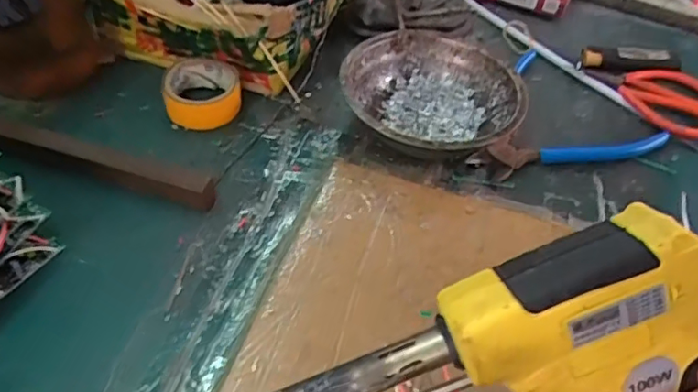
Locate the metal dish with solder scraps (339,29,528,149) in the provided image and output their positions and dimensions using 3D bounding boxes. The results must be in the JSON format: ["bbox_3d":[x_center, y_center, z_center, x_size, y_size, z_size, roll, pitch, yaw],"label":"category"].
[{"bbox_3d":[0.057,-0.066,0.416,0.122,0.042,0.120,2,49,-3],"label":"metal dish with solder scraps"}]

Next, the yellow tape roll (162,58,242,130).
[{"bbox_3d":[-0.106,-0.075,0.424,0.051,0.026,0.054,3,49,-2],"label":"yellow tape roll"}]

